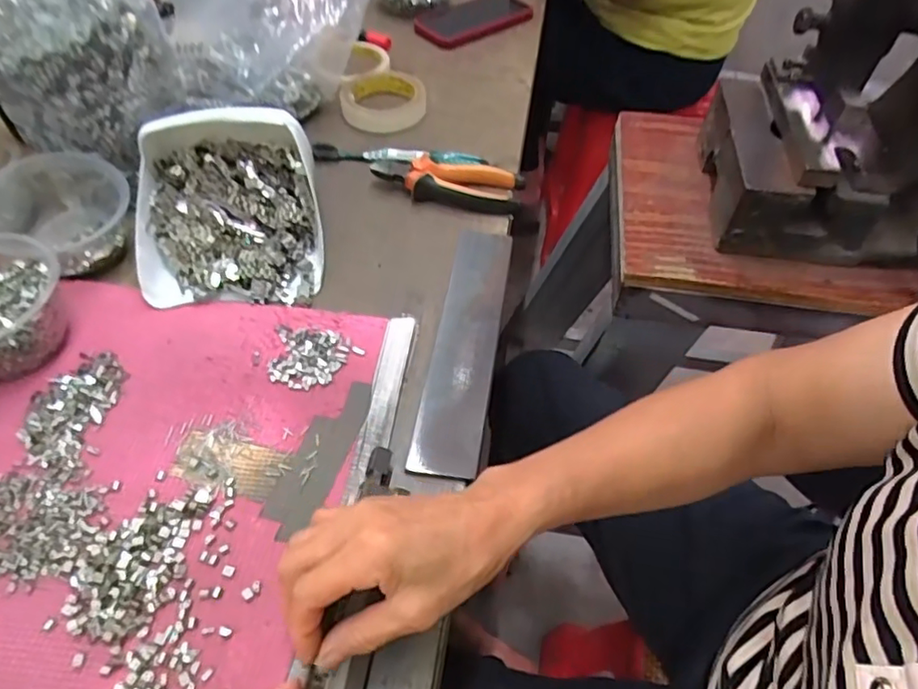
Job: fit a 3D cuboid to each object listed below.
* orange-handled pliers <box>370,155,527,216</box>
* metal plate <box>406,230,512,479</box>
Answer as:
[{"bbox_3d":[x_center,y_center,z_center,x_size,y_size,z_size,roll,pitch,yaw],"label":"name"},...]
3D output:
[{"bbox_3d":[-0.011,-0.165,0.587,0.147,0.020,0.055,12,53,6],"label":"orange-handled pliers"},{"bbox_3d":[0.007,-0.008,0.478,0.049,0.010,0.245,10,53,2],"label":"metal plate"}]

